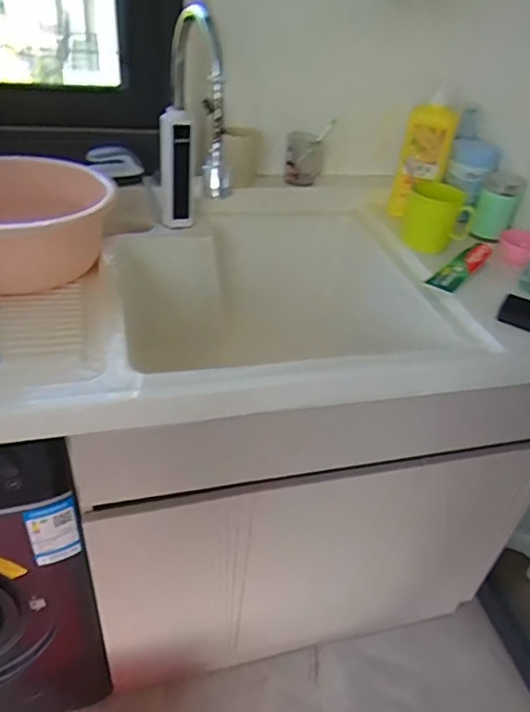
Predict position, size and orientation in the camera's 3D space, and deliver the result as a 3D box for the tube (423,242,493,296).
[{"bbox_3d":[0.356,-0.163,0.993,0.058,0.029,0.198,29,43,26],"label":"tube"}]

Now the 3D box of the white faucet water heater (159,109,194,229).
[{"bbox_3d":[-0.163,-0.344,1.010,0.059,0.203,0.046,-3,39,-13],"label":"white faucet water heater"}]

